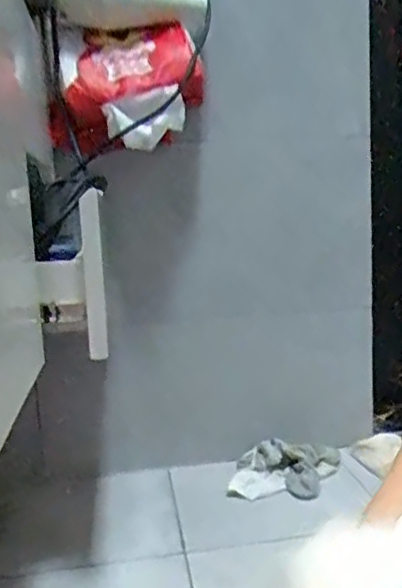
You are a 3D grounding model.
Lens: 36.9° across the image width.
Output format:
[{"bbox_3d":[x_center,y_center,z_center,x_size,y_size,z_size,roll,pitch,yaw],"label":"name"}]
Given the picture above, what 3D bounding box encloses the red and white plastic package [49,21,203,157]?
[{"bbox_3d":[-0.104,-0.288,0.843,0.208,0.170,0.069,-5,6,-12],"label":"red and white plastic package"}]

